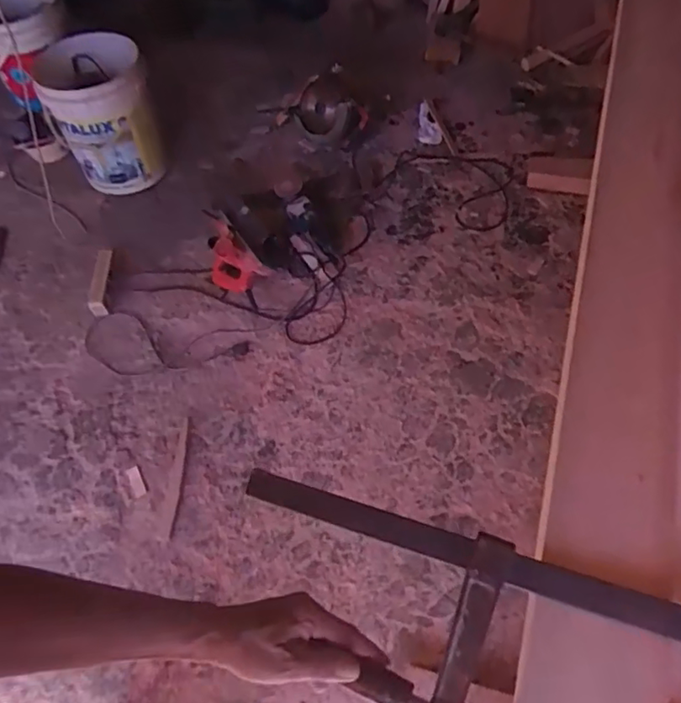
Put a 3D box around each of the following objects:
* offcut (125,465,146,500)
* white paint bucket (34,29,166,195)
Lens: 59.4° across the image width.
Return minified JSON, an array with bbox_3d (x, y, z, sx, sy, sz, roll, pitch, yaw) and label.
[{"bbox_3d":[-0.474,0.304,1.382,0.030,0.008,0.074,-25,62,-12],"label":"offcut"},{"bbox_3d":[-0.675,-0.684,1.715,0.263,0.359,0.292,-23,61,-11],"label":"white paint bucket"}]

